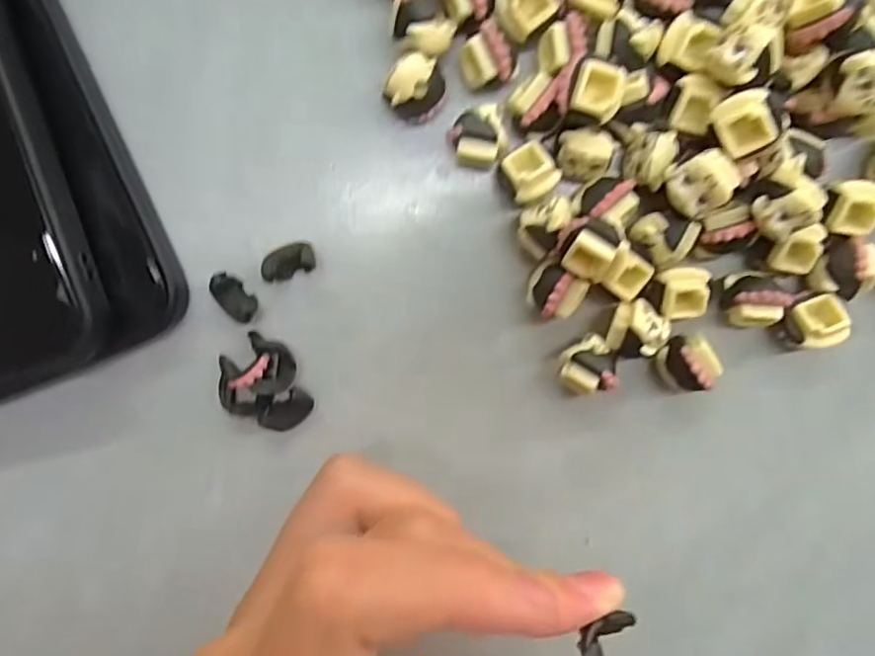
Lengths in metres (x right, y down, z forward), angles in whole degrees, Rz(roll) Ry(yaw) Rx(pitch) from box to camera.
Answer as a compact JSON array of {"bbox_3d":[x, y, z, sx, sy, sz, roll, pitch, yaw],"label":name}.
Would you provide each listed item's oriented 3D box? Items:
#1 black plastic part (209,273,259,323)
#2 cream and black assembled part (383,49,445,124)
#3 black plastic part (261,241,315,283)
[{"bbox_3d":[-0.059,-0.008,0.173,0.009,0.005,0.015,-42,93,6],"label":"black plastic part"},{"bbox_3d":[-0.005,-0.065,0.162,0.014,0.012,0.016,24,96,0],"label":"cream and black assembled part"},{"bbox_3d":[-0.042,-0.019,0.171,0.014,0.009,0.009,-15,95,4],"label":"black plastic part"}]

